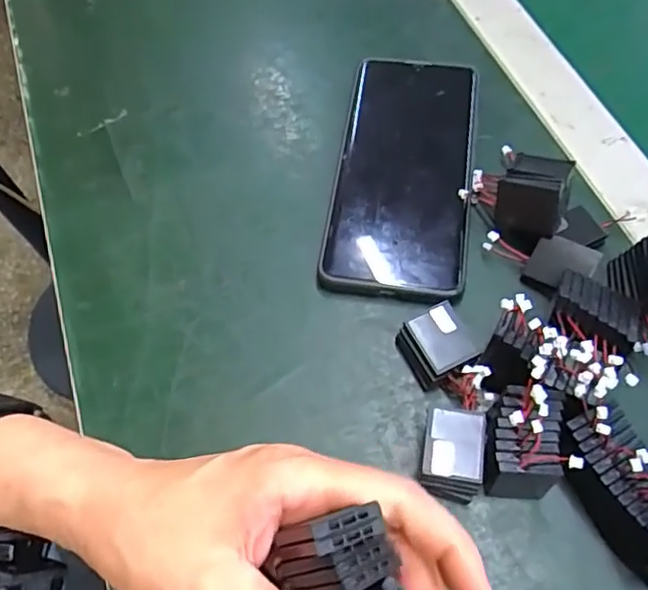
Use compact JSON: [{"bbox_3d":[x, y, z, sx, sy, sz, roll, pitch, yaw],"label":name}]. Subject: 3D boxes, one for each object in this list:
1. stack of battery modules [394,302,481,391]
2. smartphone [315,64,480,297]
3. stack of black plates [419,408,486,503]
[{"bbox_3d":[0.055,0.025,0.294,0.031,0.019,0.031,-24,63,-10],"label":"stack of battery modules"},{"bbox_3d":[0.046,-0.072,0.349,0.074,0.014,0.160,7,62,7],"label":"smartphone"},{"bbox_3d":[0.056,0.071,0.267,0.025,0.024,0.035,8,62,7],"label":"stack of black plates"}]

